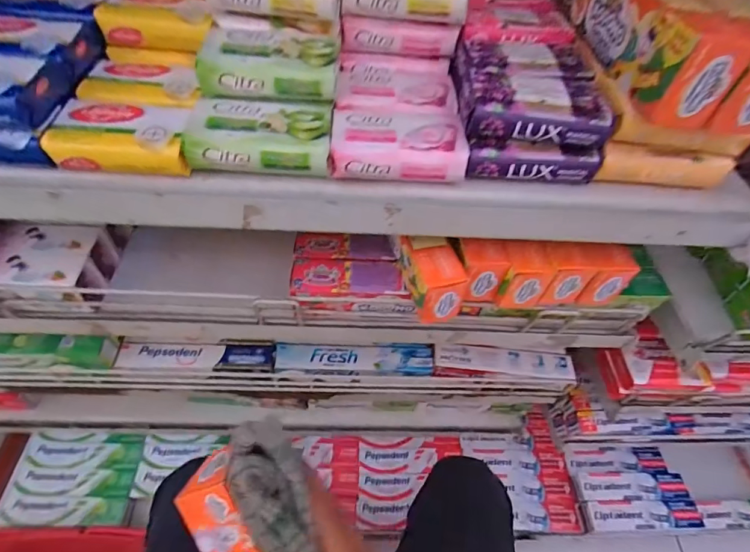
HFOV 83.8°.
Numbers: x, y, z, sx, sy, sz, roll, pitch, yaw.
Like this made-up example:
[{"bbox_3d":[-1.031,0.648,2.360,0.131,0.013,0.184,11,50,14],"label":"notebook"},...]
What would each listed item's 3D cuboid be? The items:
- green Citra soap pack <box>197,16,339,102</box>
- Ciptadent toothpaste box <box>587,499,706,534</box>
[{"bbox_3d":[-0.064,-0.139,0.264,0.079,0.021,0.060,1,54,-5],"label":"green Citra soap pack"},{"bbox_3d":[0.480,0.436,0.757,0.200,0.046,0.049,1,54,-5],"label":"Ciptadent toothpaste box"}]

